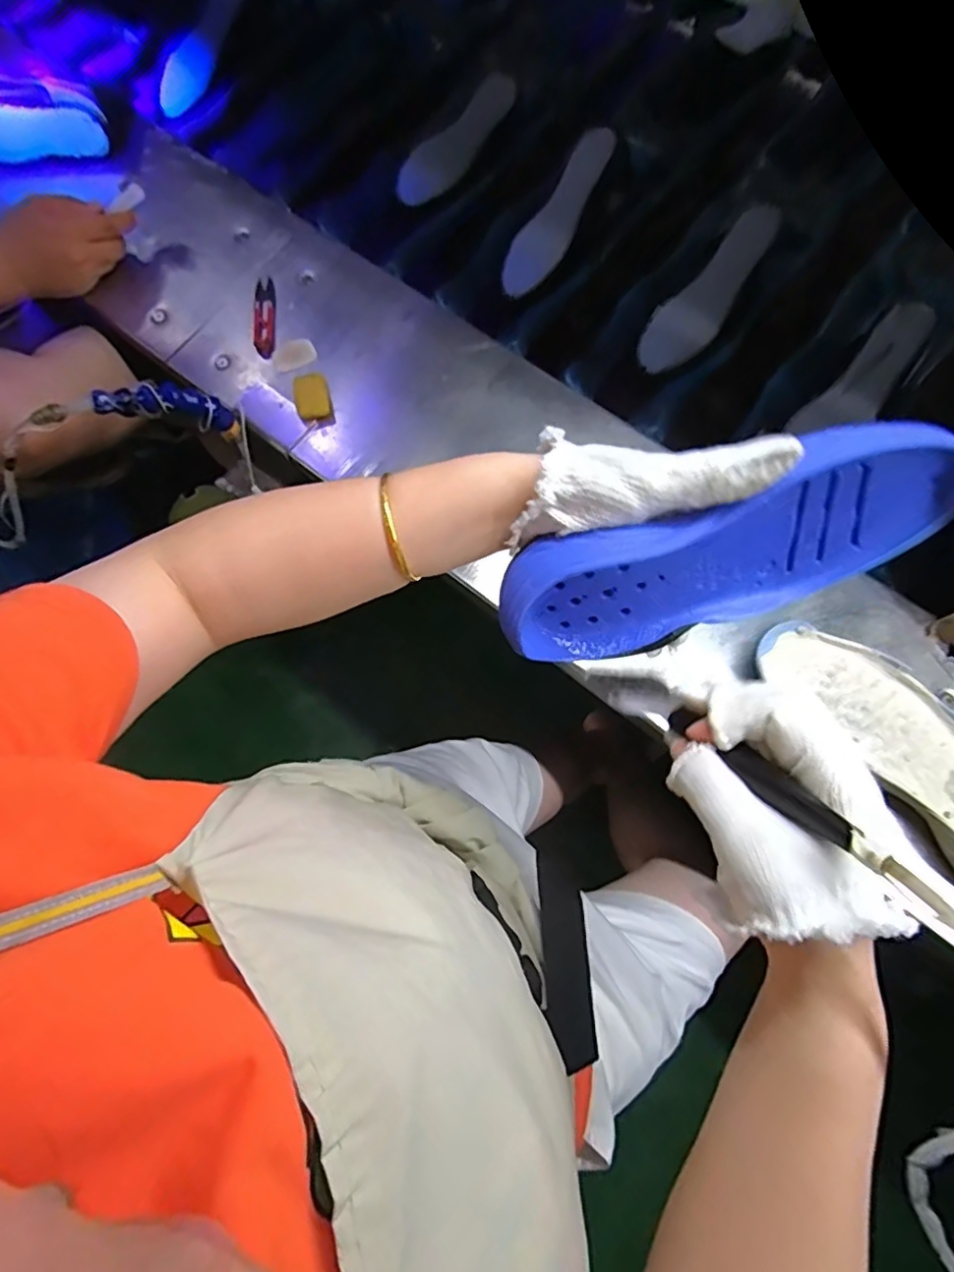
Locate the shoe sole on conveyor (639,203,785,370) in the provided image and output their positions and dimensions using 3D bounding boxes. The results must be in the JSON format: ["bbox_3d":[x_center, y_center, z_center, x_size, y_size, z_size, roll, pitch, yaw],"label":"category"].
[{"bbox_3d":[0.259,-0.375,0.652,0.063,0.010,0.189,44,102,-3],"label":"shoe sole on conveyor"}]

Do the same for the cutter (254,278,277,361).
[{"bbox_3d":[-0.238,-0.358,0.667,0.025,0.011,0.106,-6,74,0],"label":"cutter"}]

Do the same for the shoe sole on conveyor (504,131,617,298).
[{"bbox_3d":[0.093,-0.489,0.691,0.058,0.012,0.187,37,104,11],"label":"shoe sole on conveyor"}]

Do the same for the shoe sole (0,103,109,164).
[{"bbox_3d":[-0.553,-0.612,0.719,0.212,0.066,0.016,3,74,2],"label":"shoe sole"}]

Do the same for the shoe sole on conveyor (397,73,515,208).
[{"bbox_3d":[-0.025,-0.625,0.748,0.052,0.025,0.195,42,90,13],"label":"shoe sole on conveyor"}]

